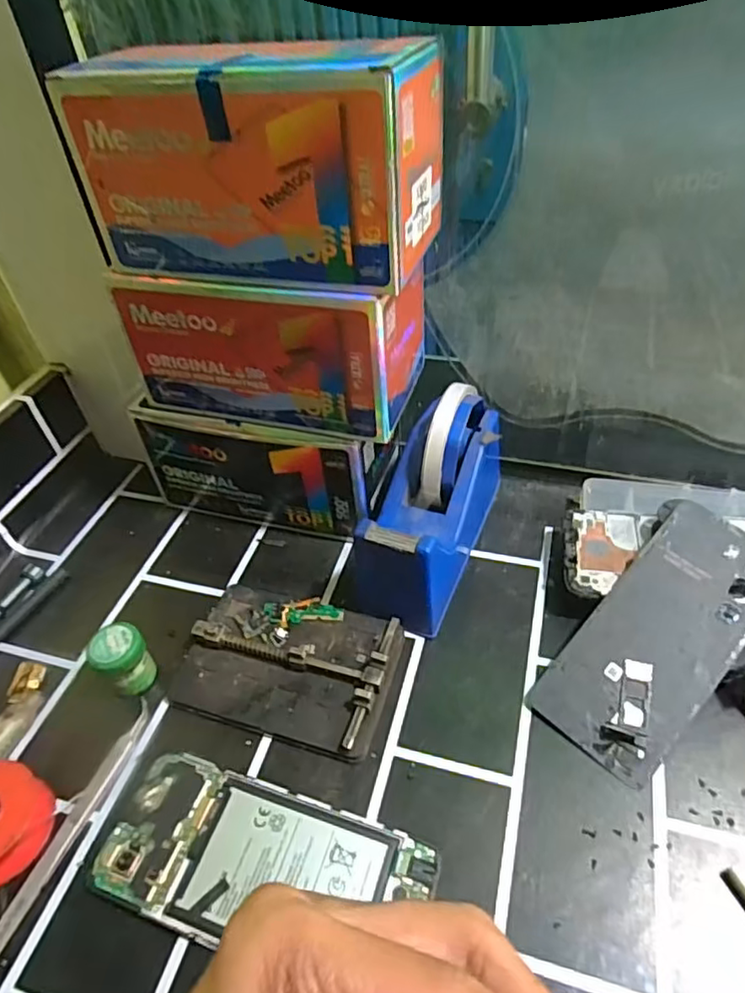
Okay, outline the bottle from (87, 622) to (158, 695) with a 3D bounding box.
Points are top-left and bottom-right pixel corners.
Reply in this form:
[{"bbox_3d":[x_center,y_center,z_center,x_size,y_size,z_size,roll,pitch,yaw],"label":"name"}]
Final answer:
[{"bbox_3d":[-0.151,0.101,0.371,0.028,0.046,0.030,-3,45,3],"label":"bottle"}]

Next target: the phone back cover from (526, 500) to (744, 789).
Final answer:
[{"bbox_3d":[0.169,0.081,0.351,0.073,0.009,0.163,36,75,30],"label":"phone back cover"}]

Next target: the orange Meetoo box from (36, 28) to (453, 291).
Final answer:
[{"bbox_3d":[-0.059,-0.180,0.320,0.182,0.099,0.082,8,47,13],"label":"orange Meetoo box"}]

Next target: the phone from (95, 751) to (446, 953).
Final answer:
[{"bbox_3d":[-0.054,0.185,0.300,0.161,0.012,0.071,12,53,16],"label":"phone"}]

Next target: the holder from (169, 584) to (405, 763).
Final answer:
[{"bbox_3d":[-0.053,0.101,0.372,0.127,0.018,0.087,11,53,15],"label":"holder"}]

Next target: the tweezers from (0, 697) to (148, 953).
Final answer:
[{"bbox_3d":[-0.160,0.176,0.313,0.012,0.006,0.144,13,53,16],"label":"tweezers"}]

